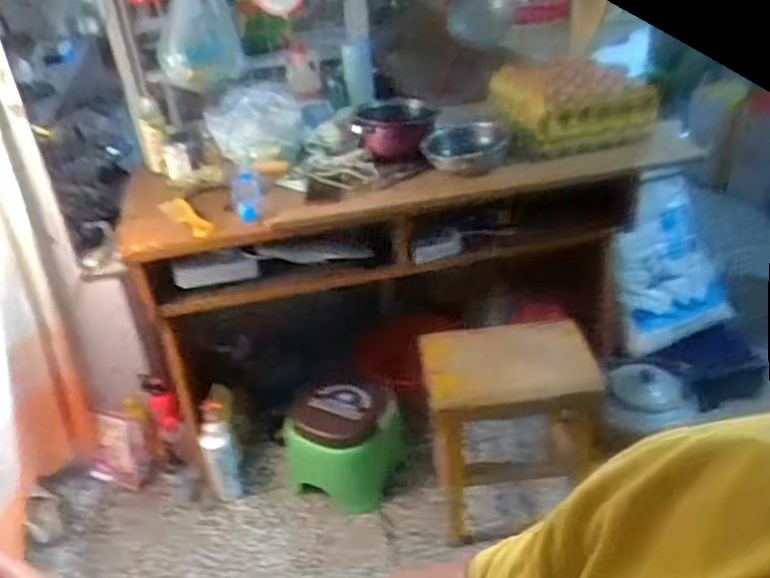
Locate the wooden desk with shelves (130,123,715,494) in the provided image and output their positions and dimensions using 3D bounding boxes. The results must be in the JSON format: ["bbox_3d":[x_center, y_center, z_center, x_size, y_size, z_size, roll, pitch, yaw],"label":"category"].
[{"bbox_3d":[0.063,-0.009,1.922,1.339,0.754,0.443,-12,33,-9],"label":"wooden desk with shelves"}]

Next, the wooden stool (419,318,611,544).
[{"bbox_3d":[0.323,0.346,1.698,0.424,0.472,0.235,-8,33,-3],"label":"wooden stool"}]

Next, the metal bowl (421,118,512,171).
[{"bbox_3d":[0.194,-0.352,1.676,0.214,0.071,0.199,-2,33,6],"label":"metal bowl"}]

